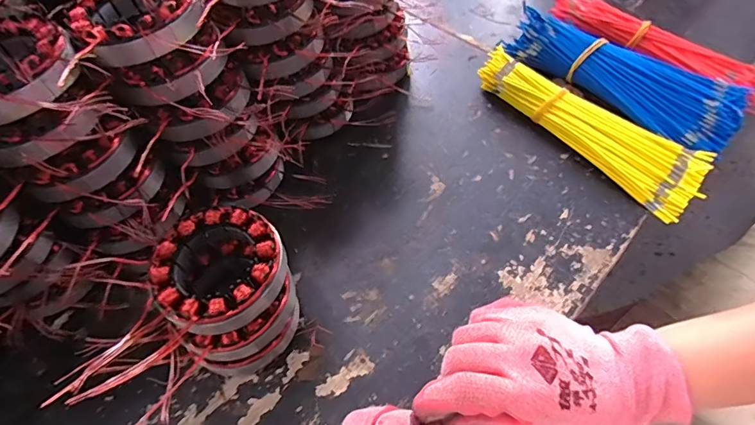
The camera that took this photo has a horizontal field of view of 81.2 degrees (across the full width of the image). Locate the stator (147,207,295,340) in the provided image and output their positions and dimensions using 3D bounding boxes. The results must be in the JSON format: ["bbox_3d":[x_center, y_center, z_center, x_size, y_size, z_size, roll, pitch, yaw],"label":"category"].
[{"bbox_3d":[-0.109,0.037,0.304,0.084,0.028,0.084,-38,63,-20],"label":"stator"}]

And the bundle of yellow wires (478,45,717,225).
[{"bbox_3d":[0.213,-0.092,0.449,0.074,0.035,0.237,-34,62,-19],"label":"bundle of yellow wires"}]

